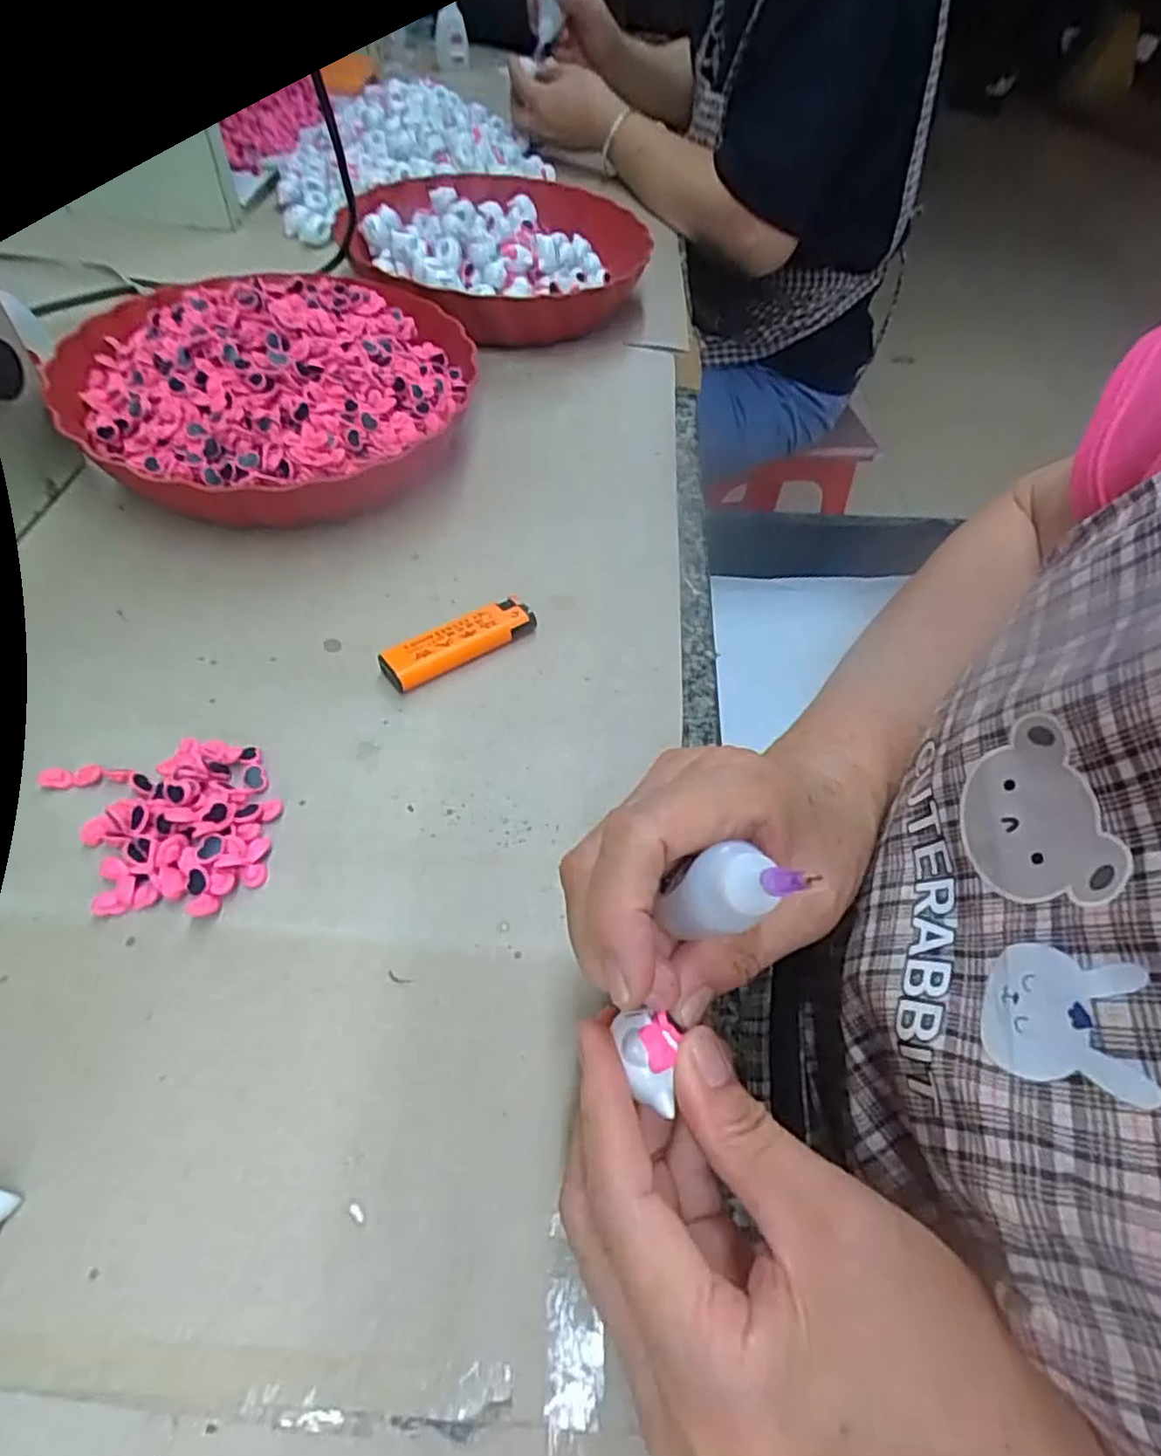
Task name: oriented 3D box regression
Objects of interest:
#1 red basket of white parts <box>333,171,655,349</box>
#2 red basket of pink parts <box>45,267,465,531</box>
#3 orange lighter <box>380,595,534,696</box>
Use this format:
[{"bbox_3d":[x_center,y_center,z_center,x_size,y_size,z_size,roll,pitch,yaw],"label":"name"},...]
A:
[{"bbox_3d":[-0.065,-0.387,0.569,0.233,0.056,0.279,3,54,-3],"label":"red basket of white parts"},{"bbox_3d":[-0.186,-0.201,0.418,0.235,0.076,0.205,-8,55,-11],"label":"red basket of pink parts"},{"bbox_3d":[-0.061,-0.042,0.355,0.079,0.015,0.022,-28,61,-23],"label":"orange lighter"}]

